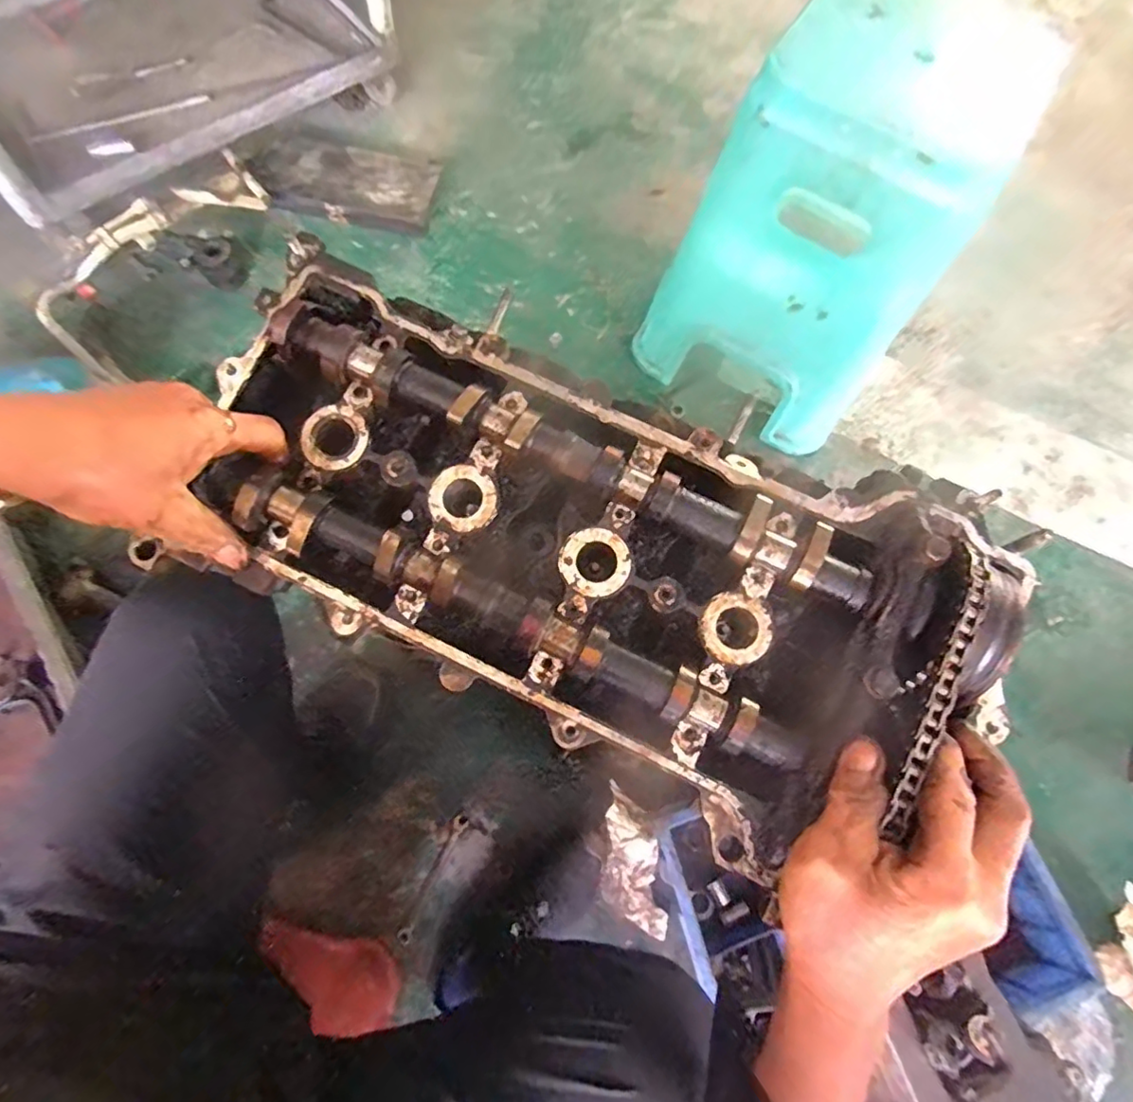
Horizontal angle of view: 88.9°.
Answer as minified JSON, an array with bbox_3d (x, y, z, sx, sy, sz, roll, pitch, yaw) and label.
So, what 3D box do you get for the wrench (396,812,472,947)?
[{"bbox_3d":[-0.172,0.424,0.753,0.019,0.017,0.157,25,73,6],"label":"wrench"}]

